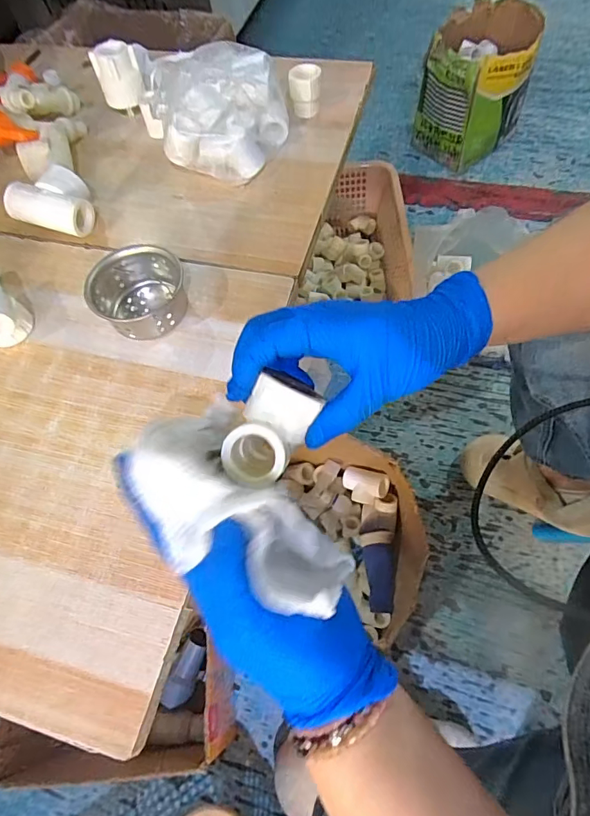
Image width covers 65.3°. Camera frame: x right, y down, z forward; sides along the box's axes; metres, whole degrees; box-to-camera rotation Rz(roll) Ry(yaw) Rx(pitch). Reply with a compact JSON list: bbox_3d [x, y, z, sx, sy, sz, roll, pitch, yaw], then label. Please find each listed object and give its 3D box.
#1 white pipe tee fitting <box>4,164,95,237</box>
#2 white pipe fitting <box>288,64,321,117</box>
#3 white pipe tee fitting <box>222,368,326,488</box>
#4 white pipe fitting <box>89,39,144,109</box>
[{"bbox_3d":[-0.224,-0.193,0.427,0.072,0.033,0.046,9,65,10],"label":"white pipe tee fitting"},{"bbox_3d":[0.010,-0.337,0.486,0.031,0.044,0.031,-1,64,1],"label":"white pipe fitting"},{"bbox_3d":[-0.014,0.012,0.251,0.036,0.035,0.060,40,85,-21],"label":"white pipe tee fitting"},{"bbox_3d":[-0.192,-0.365,0.505,0.047,0.048,0.046,-19,63,-5],"label":"white pipe fitting"}]

